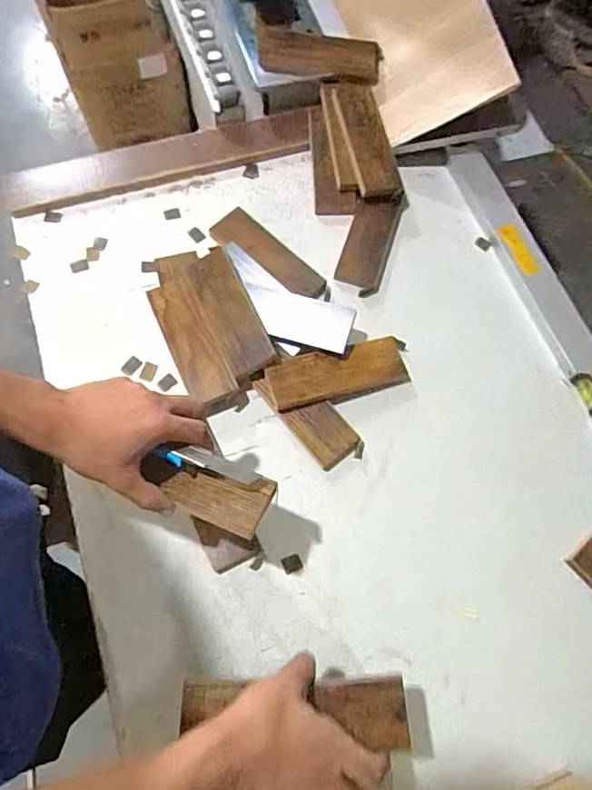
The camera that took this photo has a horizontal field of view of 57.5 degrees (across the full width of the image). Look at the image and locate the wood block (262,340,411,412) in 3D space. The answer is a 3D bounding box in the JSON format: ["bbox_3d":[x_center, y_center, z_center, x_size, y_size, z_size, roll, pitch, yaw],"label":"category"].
[{"bbox_3d":[0.053,-0.026,0.686,0.175,0.029,0.067,-14,70,-8],"label":"wood block"}]

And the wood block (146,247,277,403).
[{"bbox_3d":[-0.117,-0.102,0.695,0.114,0.016,0.215,-26,70,0],"label":"wood block"}]

